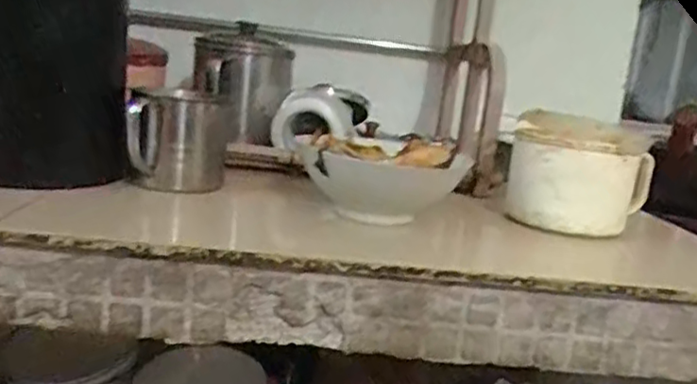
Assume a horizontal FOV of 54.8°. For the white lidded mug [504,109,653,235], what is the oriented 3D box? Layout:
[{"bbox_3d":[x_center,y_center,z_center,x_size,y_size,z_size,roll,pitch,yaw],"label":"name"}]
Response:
[{"bbox_3d":[0.218,-0.020,0.645,0.111,0.101,0.111,14,12,36],"label":"white lidded mug"}]

